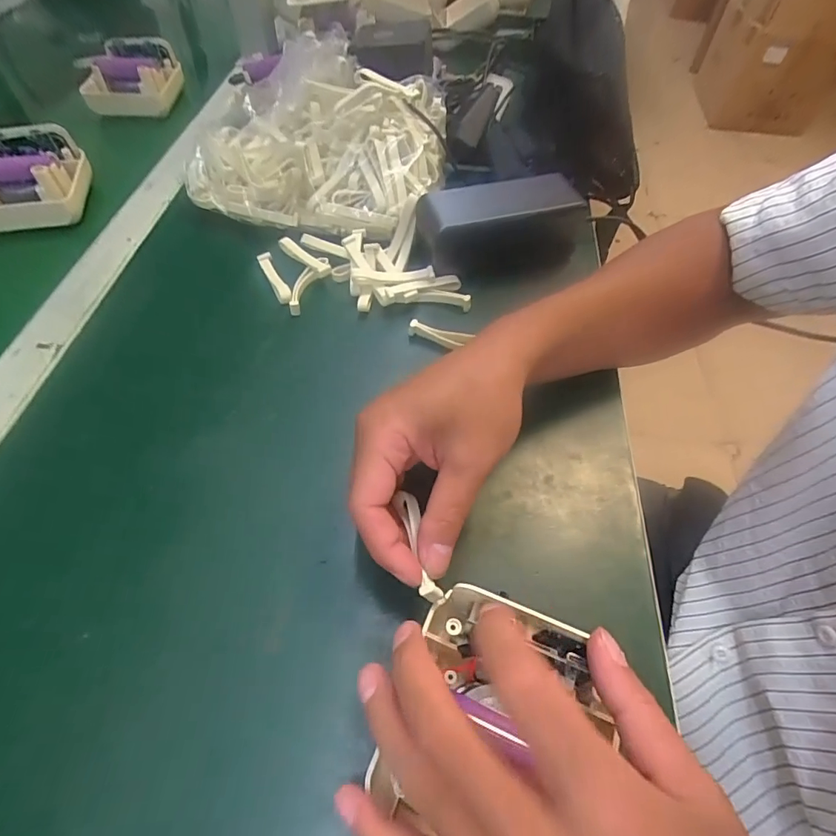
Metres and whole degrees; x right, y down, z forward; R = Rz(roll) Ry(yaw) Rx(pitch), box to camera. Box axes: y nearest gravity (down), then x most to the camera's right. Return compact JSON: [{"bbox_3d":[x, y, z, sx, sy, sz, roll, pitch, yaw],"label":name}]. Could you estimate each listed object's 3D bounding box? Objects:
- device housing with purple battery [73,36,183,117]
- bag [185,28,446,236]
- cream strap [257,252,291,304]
[{"bbox_3d":[-0.316,-0.379,0.523,0.095,0.047,0.081,-2,55,-4],"label":"device housing with purple battery"},{"bbox_3d":[-0.085,-0.248,0.416,0.217,0.085,0.168,13,56,7],"label":"bag"},{"bbox_3d":[-0.113,-0.111,0.372,0.011,0.011,0.066,-22,59,-17],"label":"cream strap"}]

